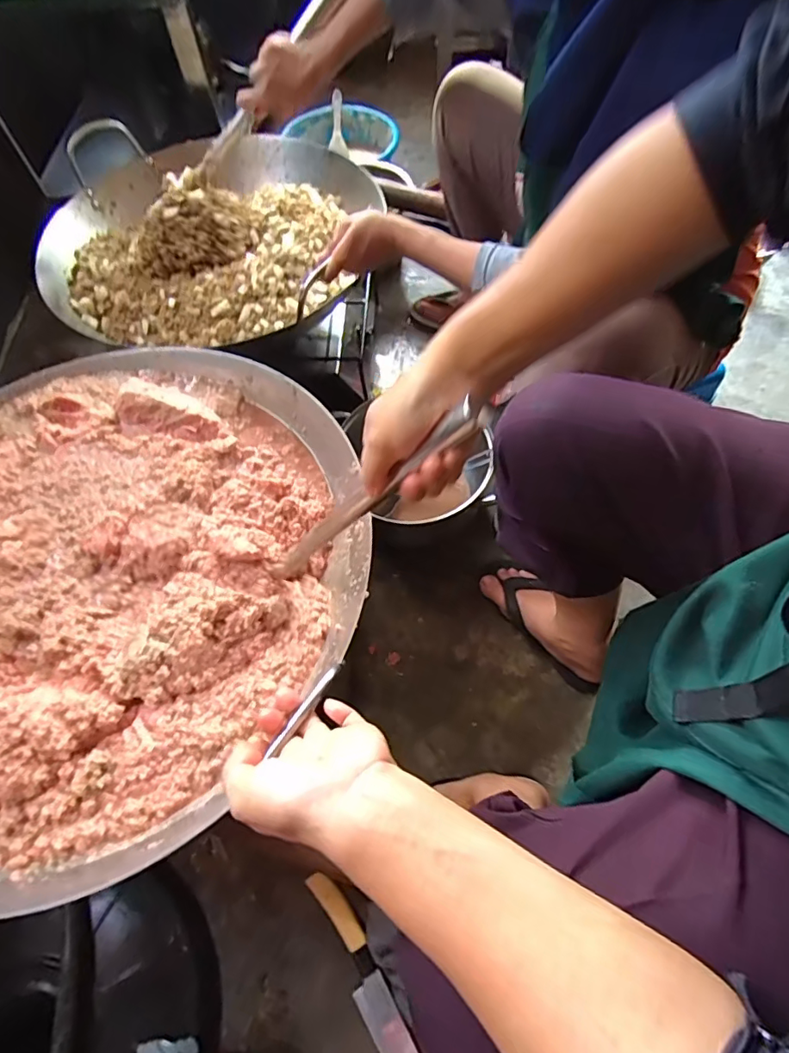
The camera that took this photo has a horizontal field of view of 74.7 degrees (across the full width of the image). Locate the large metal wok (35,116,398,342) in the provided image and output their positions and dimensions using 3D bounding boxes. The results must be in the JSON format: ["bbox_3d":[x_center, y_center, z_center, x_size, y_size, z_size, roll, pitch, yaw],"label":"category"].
[{"bbox_3d":[-0.302,-0.515,0.841,0.480,0.118,0.467,4,63,4],"label":"large metal wok"}]

